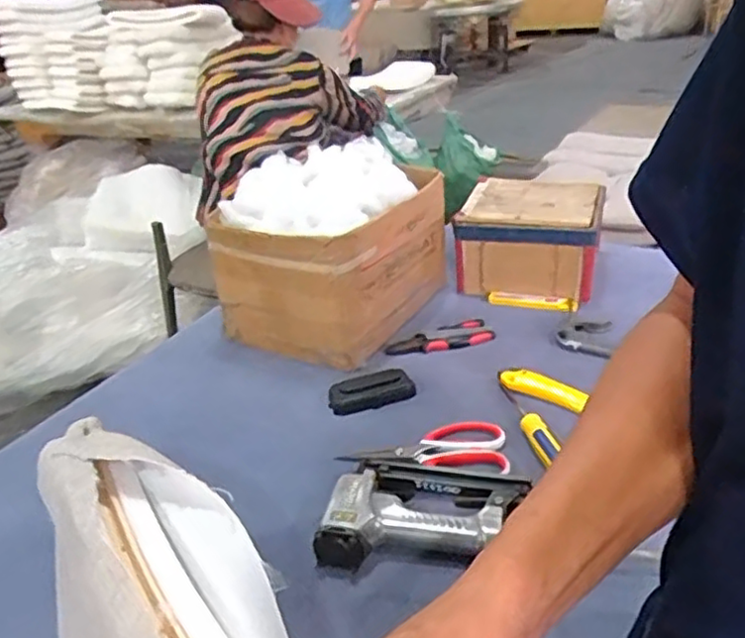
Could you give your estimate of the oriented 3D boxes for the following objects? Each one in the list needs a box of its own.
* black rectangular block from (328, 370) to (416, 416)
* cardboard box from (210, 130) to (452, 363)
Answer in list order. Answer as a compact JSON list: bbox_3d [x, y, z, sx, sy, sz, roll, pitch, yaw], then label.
[{"bbox_3d":[0.000,0.092,0.863,0.111,0.022,0.045,-10,28,-10],"label":"black rectangular block"},{"bbox_3d":[-0.066,-0.104,1.006,0.266,0.248,0.284,10,31,26],"label":"cardboard box"}]

